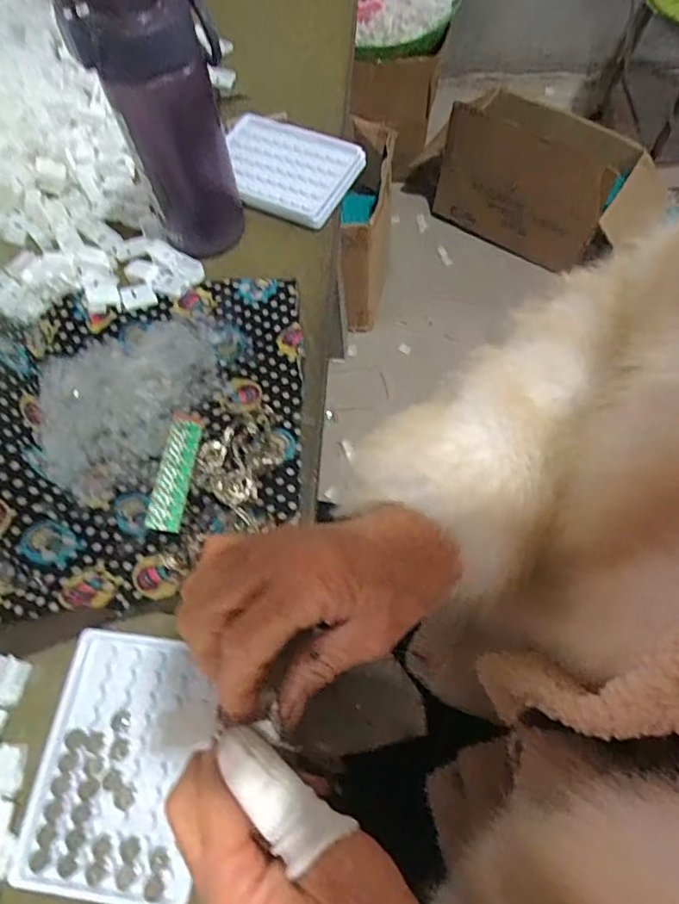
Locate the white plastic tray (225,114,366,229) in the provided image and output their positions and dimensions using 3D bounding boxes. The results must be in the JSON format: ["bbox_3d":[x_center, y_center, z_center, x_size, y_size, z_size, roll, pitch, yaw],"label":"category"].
[{"bbox_3d":[-0.053,-0.269,0.518,0.137,0.012,0.100,24,69,13],"label":"white plastic tray"}]

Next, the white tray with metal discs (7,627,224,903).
[{"bbox_3d":[-0.123,0.175,0.317,0.099,0.017,0.129,7,66,6],"label":"white tray with metal discs"}]

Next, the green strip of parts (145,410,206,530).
[{"bbox_3d":[-0.114,0.011,0.391,0.022,0.018,0.092,4,66,5],"label":"green strip of parts"}]

